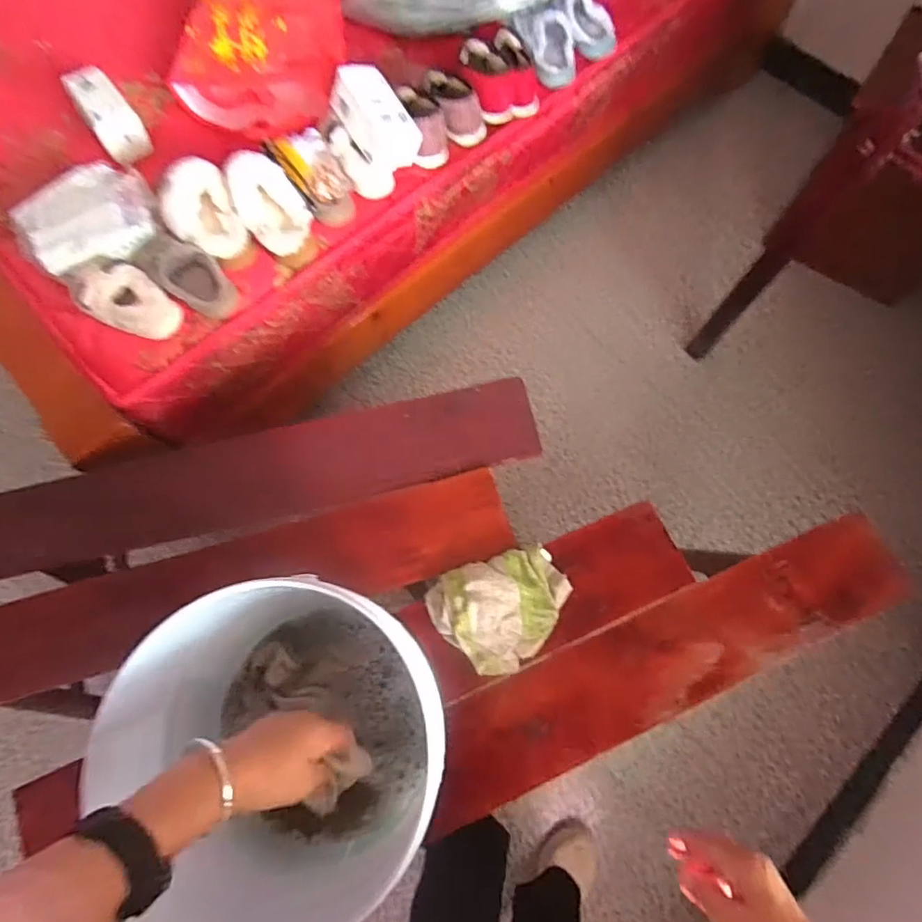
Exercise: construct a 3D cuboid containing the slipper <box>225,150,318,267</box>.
[{"bbox_3d":[-0.352,-0.473,1.012,0.114,0.097,0.181,-29,74,-7],"label":"slipper"}]

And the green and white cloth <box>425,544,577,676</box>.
[{"bbox_3d":[0.063,0.210,0.821,0.197,0.049,0.168,-39,73,-12],"label":"green and white cloth"}]

